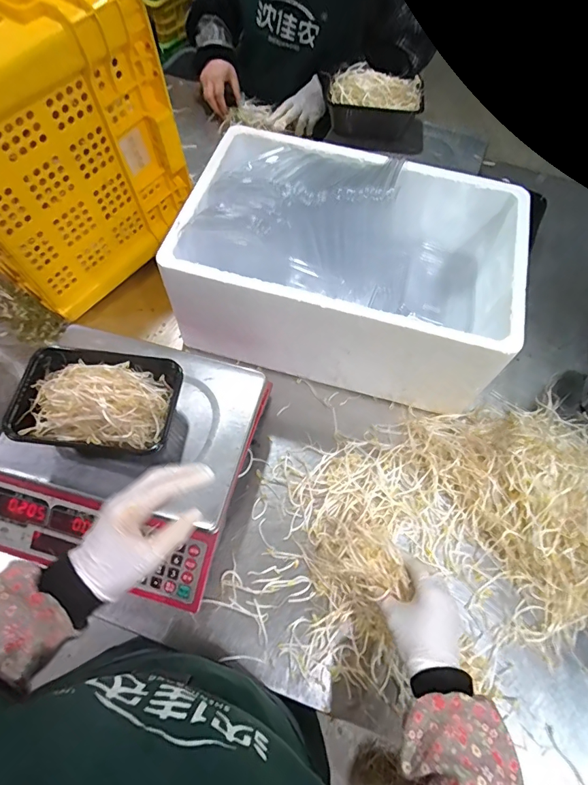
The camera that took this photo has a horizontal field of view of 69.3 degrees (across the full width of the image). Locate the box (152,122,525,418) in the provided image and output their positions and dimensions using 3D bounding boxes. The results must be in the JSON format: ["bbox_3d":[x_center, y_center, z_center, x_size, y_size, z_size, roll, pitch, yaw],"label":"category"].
[{"bbox_3d":[0.083,-0.194,0.672,0.466,0.206,0.313,14,64,5],"label":"box"}]

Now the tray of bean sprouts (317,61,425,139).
[{"bbox_3d":[0.151,-0.551,0.808,0.179,0.073,0.105,-2,64,-3],"label":"tray of bean sprouts"}]

